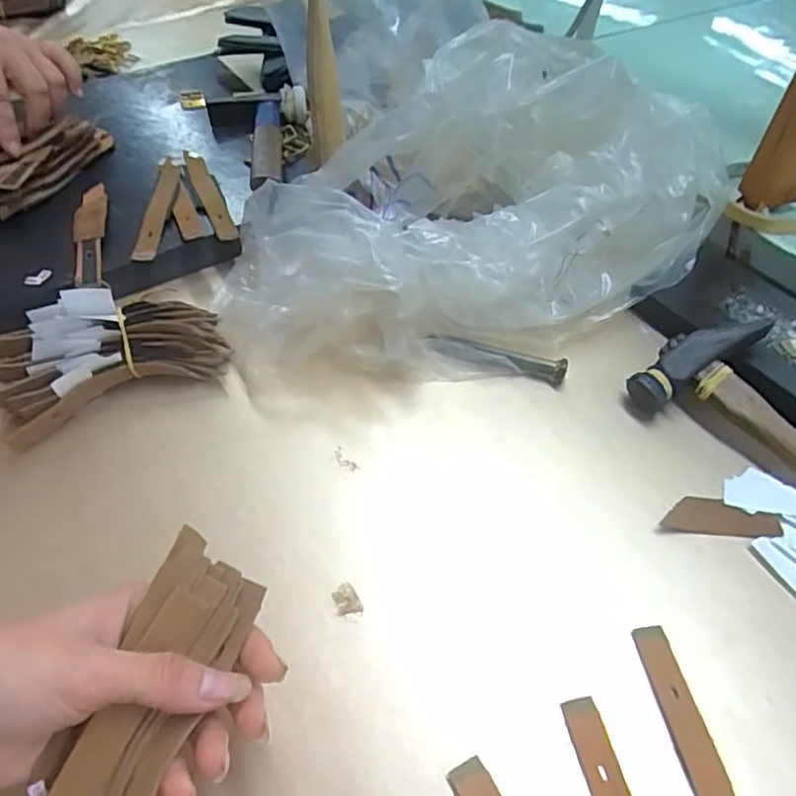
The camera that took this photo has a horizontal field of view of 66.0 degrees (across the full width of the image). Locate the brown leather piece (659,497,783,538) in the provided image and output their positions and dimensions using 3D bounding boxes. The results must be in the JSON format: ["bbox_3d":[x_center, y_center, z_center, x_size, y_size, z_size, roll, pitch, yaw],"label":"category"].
[{"bbox_3d":[0.180,0.066,0.343,0.062,0.004,0.022,5,51,4],"label":"brown leather piece"}]

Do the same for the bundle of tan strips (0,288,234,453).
[{"bbox_3d":[-0.187,-0.031,0.393,0.140,0.020,0.077,-23,92,-19],"label":"bundle of tan strips"}]

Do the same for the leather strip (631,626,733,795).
[{"bbox_3d":[0.134,0.162,0.266,0.017,0.004,0.123,-8,51,-6],"label":"leather strip"}]

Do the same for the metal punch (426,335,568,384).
[{"bbox_3d":[0.067,-0.029,0.416,0.092,0.013,0.011,15,53,12],"label":"metal punch"}]

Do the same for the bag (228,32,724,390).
[{"bbox_3d":[0.057,-0.139,0.440,0.376,0.129,0.196,-20,54,-16],"label":"bag"}]

